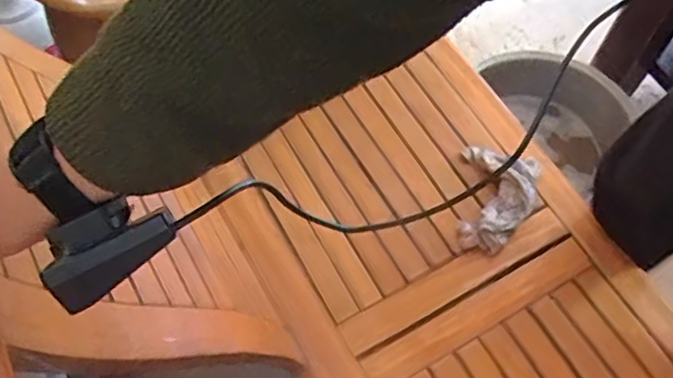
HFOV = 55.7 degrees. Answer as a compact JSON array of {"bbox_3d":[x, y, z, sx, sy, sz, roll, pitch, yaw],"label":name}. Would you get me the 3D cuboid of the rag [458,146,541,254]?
[{"bbox_3d":[0.248,0.015,0.976,0.116,0.043,0.171,7,63,4],"label":"rag"}]

